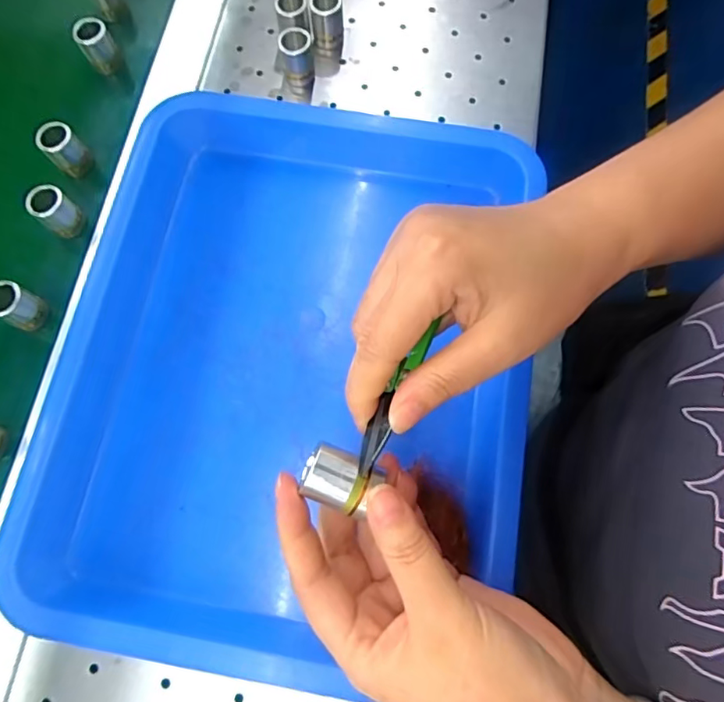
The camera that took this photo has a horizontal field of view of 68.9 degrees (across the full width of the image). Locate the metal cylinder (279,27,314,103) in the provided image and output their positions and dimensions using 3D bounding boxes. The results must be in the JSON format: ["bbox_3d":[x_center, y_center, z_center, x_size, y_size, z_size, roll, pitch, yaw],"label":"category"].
[{"bbox_3d":[-0.046,-0.205,0.375,0.022,0.033,0.024,-4,73,1],"label":"metal cylinder"}]

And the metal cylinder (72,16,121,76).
[{"bbox_3d":[-0.195,-0.225,0.393,0.022,0.035,0.019,-36,75,-9],"label":"metal cylinder"}]

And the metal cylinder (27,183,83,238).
[{"bbox_3d":[-0.203,-0.092,0.351,0.018,0.033,0.022,39,78,12],"label":"metal cylinder"}]

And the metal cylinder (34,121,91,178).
[{"bbox_3d":[-0.206,-0.139,0.368,0.018,0.038,0.022,41,79,13],"label":"metal cylinder"}]

